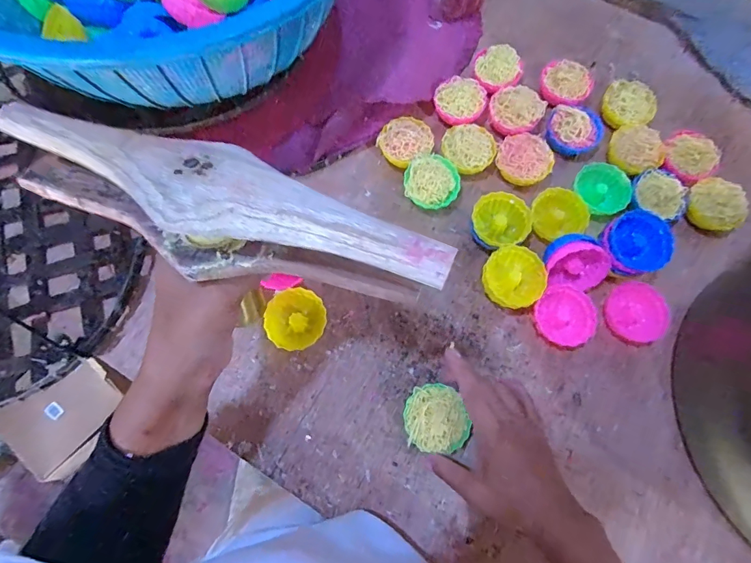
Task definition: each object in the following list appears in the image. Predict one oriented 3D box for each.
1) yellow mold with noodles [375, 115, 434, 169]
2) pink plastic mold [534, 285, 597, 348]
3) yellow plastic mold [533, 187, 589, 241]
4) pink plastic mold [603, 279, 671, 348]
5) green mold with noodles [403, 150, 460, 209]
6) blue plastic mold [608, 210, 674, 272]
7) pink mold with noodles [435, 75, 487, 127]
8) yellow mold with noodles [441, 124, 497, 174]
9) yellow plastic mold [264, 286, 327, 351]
[{"bbox_3d":[0.036,-0.163,0.479,0.058,0.032,0.057,0,74,-1],"label":"yellow mold with noodles"},{"bbox_3d":[0.199,0.037,0.431,0.058,0.018,0.061,8,74,1],"label":"pink plastic mold"},{"bbox_3d":[0.200,-0.077,0.451,0.055,0.026,0.055,0,90,8],"label":"yellow plastic mold"},{"bbox_3d":[0.270,0.031,0.423,0.061,0.015,0.061,3,87,7],"label":"pink plastic mold"},{"bbox_3d":[0.064,-0.111,0.460,0.061,0.038,0.060,0,74,-1],"label":"green mold with noodles"},{"bbox_3d":[0.266,-0.041,0.413,0.057,0.020,0.057,1,93,21],"label":"blue plastic mold"},{"bbox_3d":[0.101,-0.216,0.495,0.059,0.024,0.063,22,75,5],"label":"pink mold with noodles"},{"bbox_3d":[0.107,-0.153,0.476,0.060,0.030,0.057,0,74,-1],"label":"yellow mold with noodles"},{"bbox_3d":[-0.081,0.039,0.421,0.058,0.023,0.059,-5,74,-2],"label":"yellow plastic mold"}]

